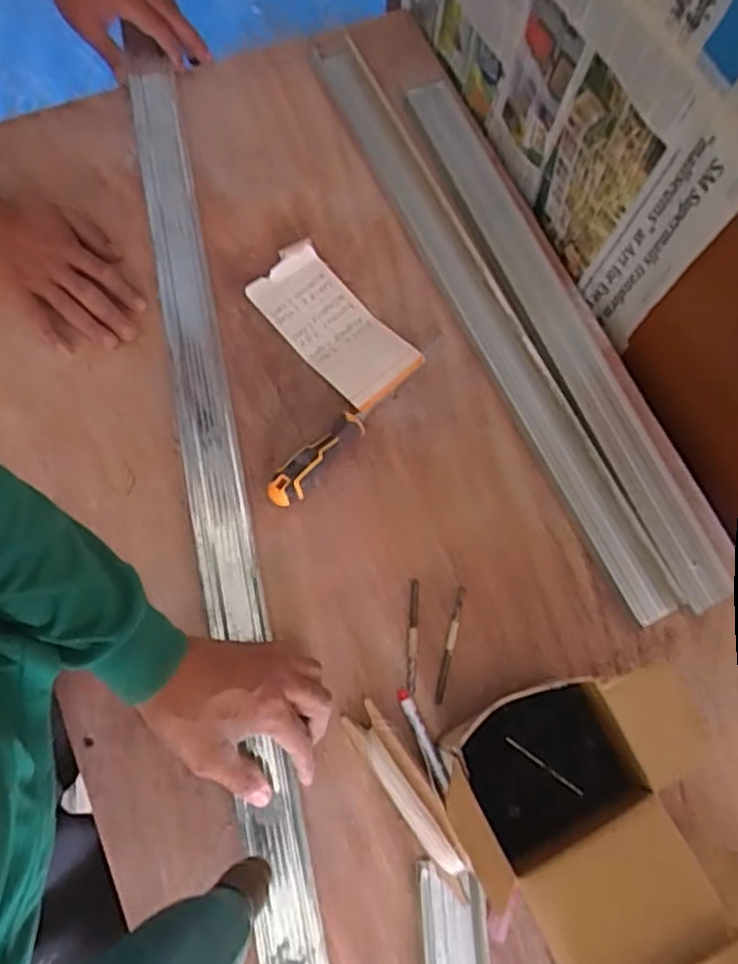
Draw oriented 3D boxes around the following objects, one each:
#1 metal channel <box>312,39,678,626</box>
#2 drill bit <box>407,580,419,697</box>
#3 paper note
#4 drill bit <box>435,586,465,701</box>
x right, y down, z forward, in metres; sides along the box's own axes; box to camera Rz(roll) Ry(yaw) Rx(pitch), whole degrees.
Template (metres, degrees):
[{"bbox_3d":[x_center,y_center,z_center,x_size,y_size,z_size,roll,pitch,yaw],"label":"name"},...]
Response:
[{"bbox_3d":[0.108,-0.184,0.647,0.049,0.024,0.673,-25,75,-9],"label":"metal channel"},{"bbox_3d":[0.038,0.133,0.563,0.008,0.004,0.096,4,73,0],"label":"drill bit"},{"bbox_3d":[-0.036,-0.154,0.635,0.082,0.017,0.178,-40,78,-12],"label":"paper note"},{"bbox_3d":[0.070,0.139,0.560,0.008,0.005,0.098,15,73,3],"label":"drill bit"}]

